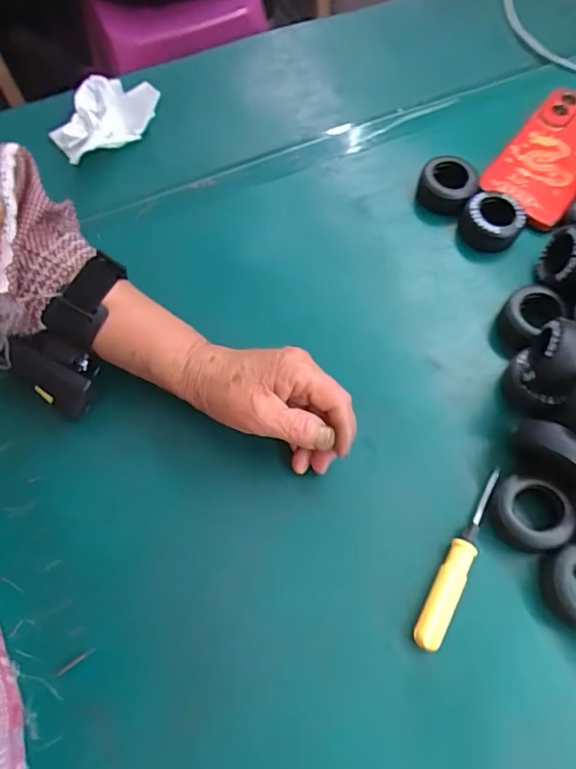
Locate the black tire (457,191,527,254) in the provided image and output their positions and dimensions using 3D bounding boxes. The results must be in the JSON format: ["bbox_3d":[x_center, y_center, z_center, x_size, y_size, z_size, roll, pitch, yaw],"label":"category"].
[{"bbox_3d":[0.168,-0.135,0.433,0.046,0.022,0.052,36,71,14],"label":"black tire"}]

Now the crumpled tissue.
[{"bbox_3d":[-0.167,-0.237,0.470,0.068,0.032,0.089,41,72,16],"label":"crumpled tissue"}]

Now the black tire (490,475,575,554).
[{"bbox_3d":[0.157,0.084,0.342,0.048,0.021,0.044,0,66,0],"label":"black tire"}]

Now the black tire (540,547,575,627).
[{"bbox_3d":[0.184,0.125,0.325,0.052,0.020,0.046,3,66,1],"label":"black tire"}]

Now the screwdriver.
[{"bbox_3d":[0.111,0.107,0.337,0.017,0.014,0.125,27,69,11],"label":"screwdriver"}]

